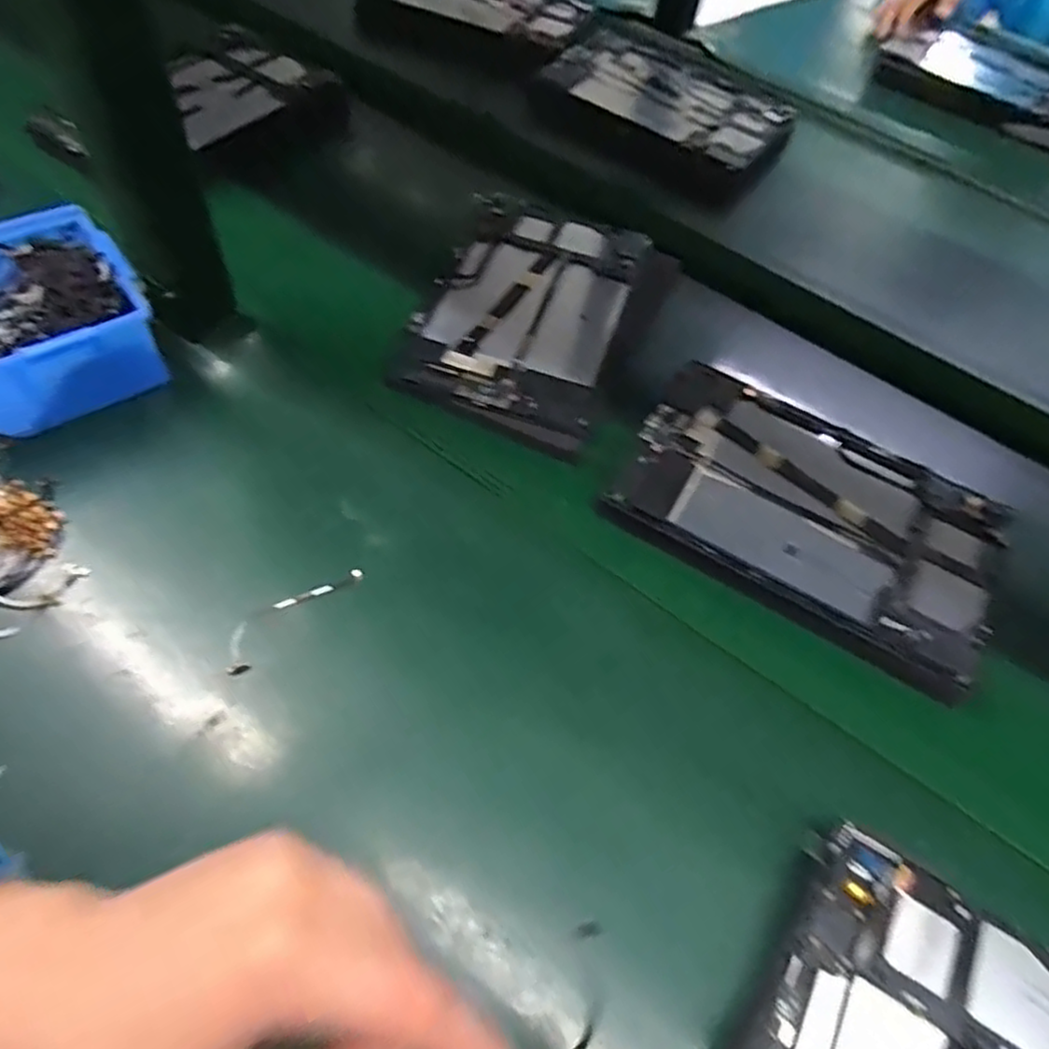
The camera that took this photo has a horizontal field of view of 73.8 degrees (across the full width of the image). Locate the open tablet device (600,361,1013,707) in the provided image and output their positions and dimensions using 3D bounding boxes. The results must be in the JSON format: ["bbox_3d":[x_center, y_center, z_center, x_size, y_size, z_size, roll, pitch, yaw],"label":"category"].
[{"bbox_3d":[0.188,-0.012,0.460,0.235,0.014,0.158,28,61,10],"label":"open tablet device"}]

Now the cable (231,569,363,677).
[{"bbox_3d":[-0.136,0.049,0.405,0.027,0.006,0.091,40,62,19],"label":"cable"}]

